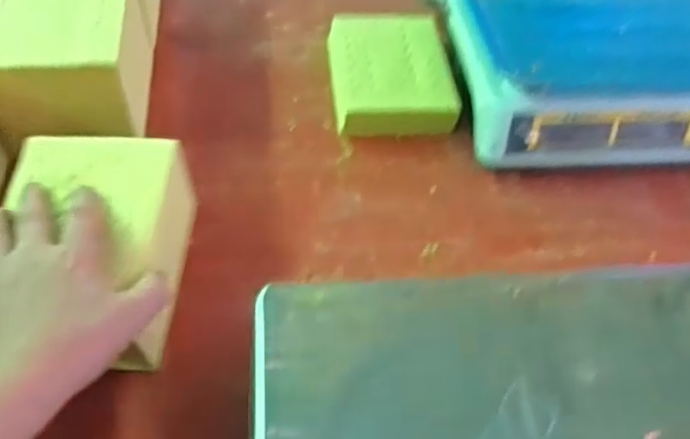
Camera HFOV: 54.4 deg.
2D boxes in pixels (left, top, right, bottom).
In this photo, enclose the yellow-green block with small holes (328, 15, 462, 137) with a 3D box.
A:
[{"bbox_3d":[0.046,-0.153,0.694,0.115,0.037,0.168,-3,51,-7],"label":"yellow-green block with small holes"}]

